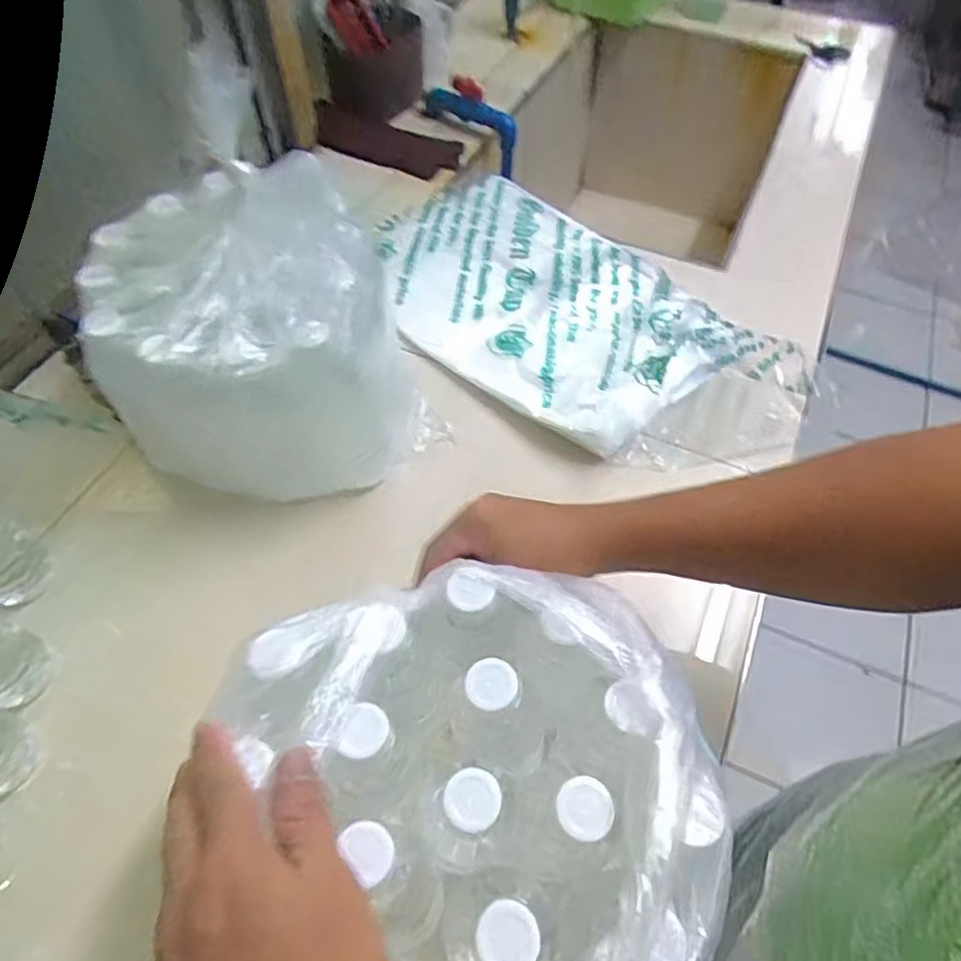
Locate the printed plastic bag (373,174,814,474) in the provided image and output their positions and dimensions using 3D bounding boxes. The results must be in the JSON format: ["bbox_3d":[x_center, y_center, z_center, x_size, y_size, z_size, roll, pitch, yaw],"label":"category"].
[{"bbox_3d":[0.097,-0.199,0.682,0.513,0.107,0.280,35,63,21],"label":"printed plastic bag"}]

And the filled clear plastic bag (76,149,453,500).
[{"bbox_3d":[-0.180,-0.130,0.538,0.255,0.232,0.201,1,56,1],"label":"filled clear plastic bag"}]

